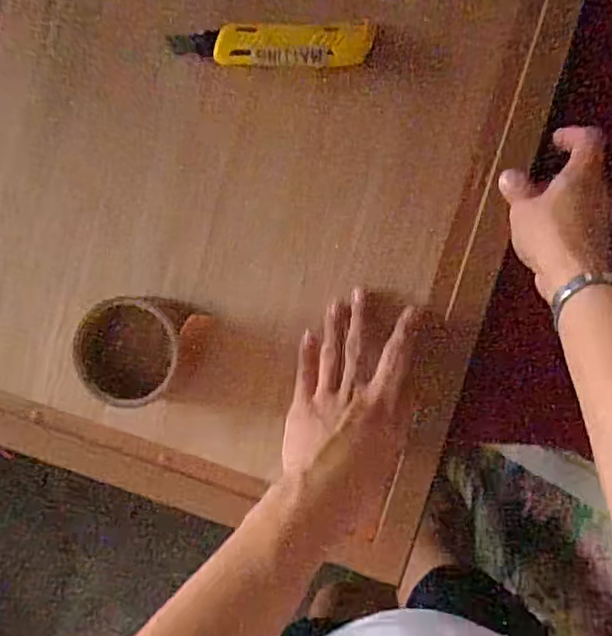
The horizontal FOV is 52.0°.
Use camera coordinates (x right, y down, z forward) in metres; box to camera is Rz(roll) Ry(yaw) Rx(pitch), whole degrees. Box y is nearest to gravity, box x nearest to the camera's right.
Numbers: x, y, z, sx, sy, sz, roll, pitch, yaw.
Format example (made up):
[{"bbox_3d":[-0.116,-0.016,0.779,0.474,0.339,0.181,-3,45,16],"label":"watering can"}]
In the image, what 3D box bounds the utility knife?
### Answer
[{"bbox_3d":[-0.030,-0.216,0.502,0.163,0.014,0.032,2,91,8],"label":"utility knife"}]

